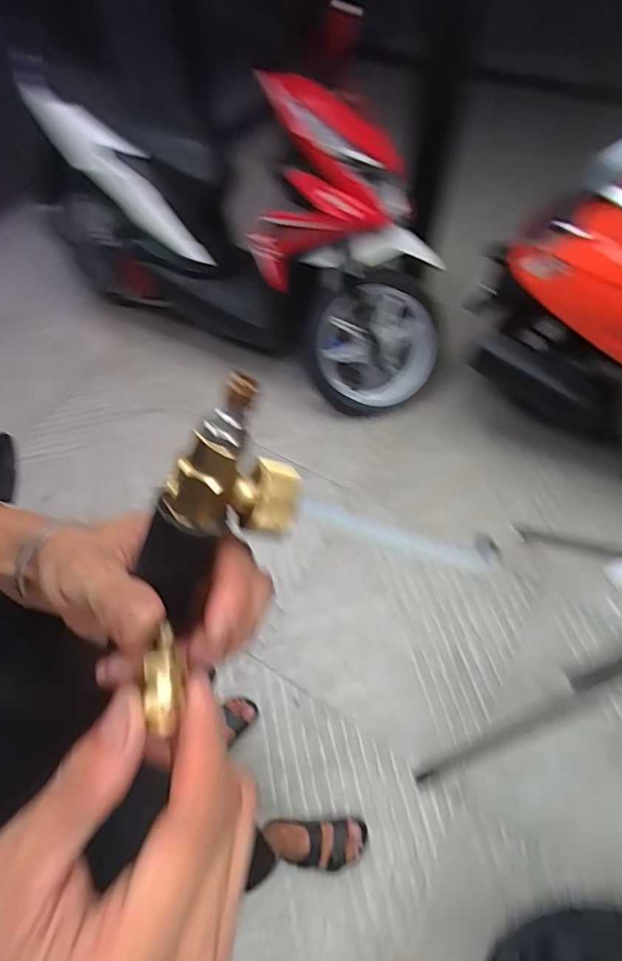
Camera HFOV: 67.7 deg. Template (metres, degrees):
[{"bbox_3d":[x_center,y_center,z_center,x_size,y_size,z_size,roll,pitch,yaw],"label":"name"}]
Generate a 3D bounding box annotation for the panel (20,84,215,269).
[{"bbox_3d":[-0.656,-1.037,1.539,0.796,0.171,0.123,43,67,-7],"label":"panel"}]

